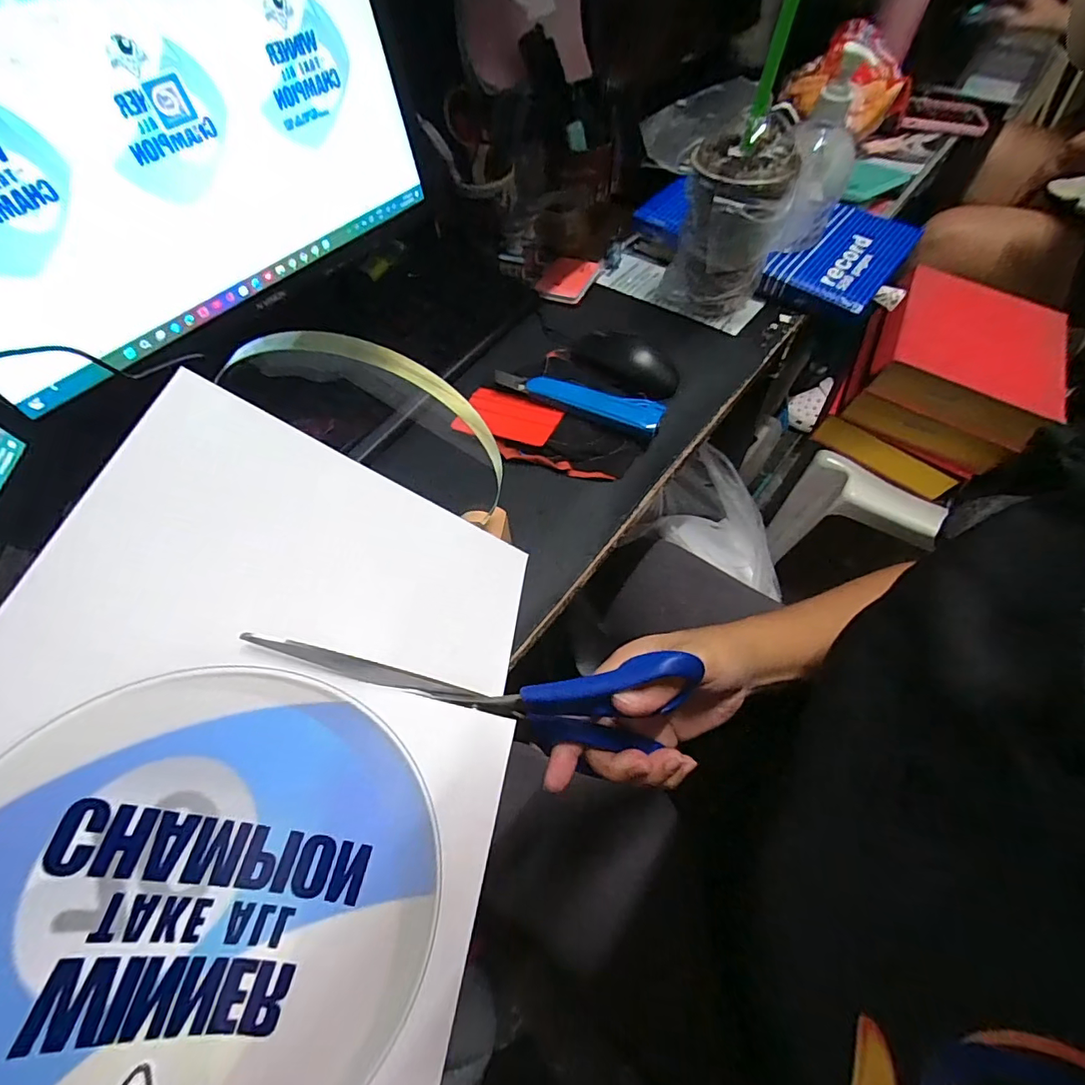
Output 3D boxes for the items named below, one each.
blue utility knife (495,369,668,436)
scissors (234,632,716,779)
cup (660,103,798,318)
[{"bbox_3d":[0.031,-0.133,0.481,0.162,0.023,0.035,14,59,12],"label":"blue utility knife"},{"bbox_3d":[-0.030,0.074,0.262,0.205,0.075,0.028,10,55,-8],"label":"scissors"},{"bbox_3d":[0.192,-0.328,0.533,0.106,0.164,0.122,18,60,14],"label":"cup"}]

